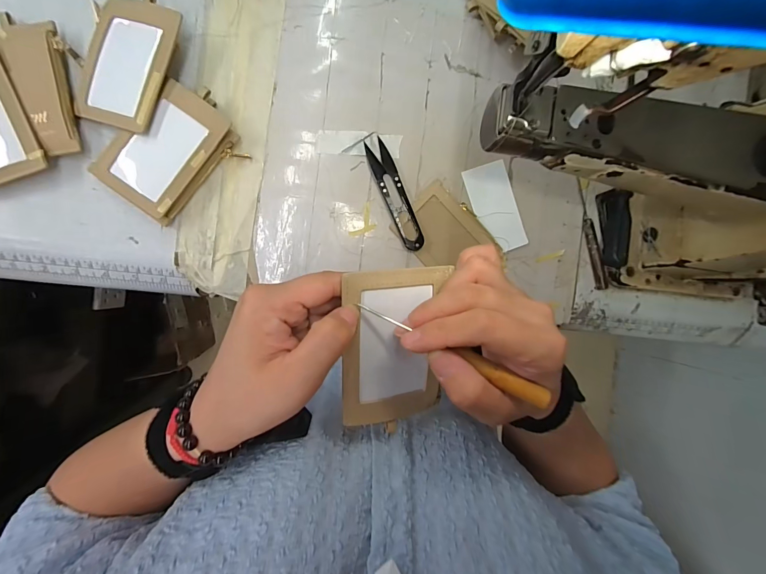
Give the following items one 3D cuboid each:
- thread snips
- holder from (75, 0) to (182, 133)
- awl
[{"bbox_3d":[0.013,-0.096,0.362,0.025,0.011,0.119,-24,97,-8],"label":"thread snips"},{"bbox_3d":[-0.224,-0.198,0.302,0.073,0.009,0.113,16,91,5],"label":"holder"},{"bbox_3d":[0.039,0.037,0.198,0.115,0.008,0.011,27,90,8],"label":"awl"}]

